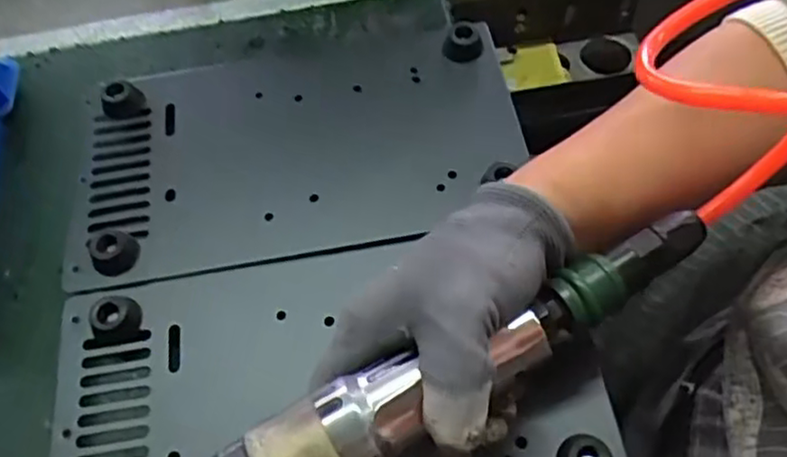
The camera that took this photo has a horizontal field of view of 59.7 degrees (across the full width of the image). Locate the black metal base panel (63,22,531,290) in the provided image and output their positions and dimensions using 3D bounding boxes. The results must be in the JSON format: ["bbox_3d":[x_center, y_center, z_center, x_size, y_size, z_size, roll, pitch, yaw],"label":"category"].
[{"bbox_3d":[-0.058,-0.055,0.416,0.264,0.019,0.153,-11,62,-2],"label":"black metal base panel"}]

